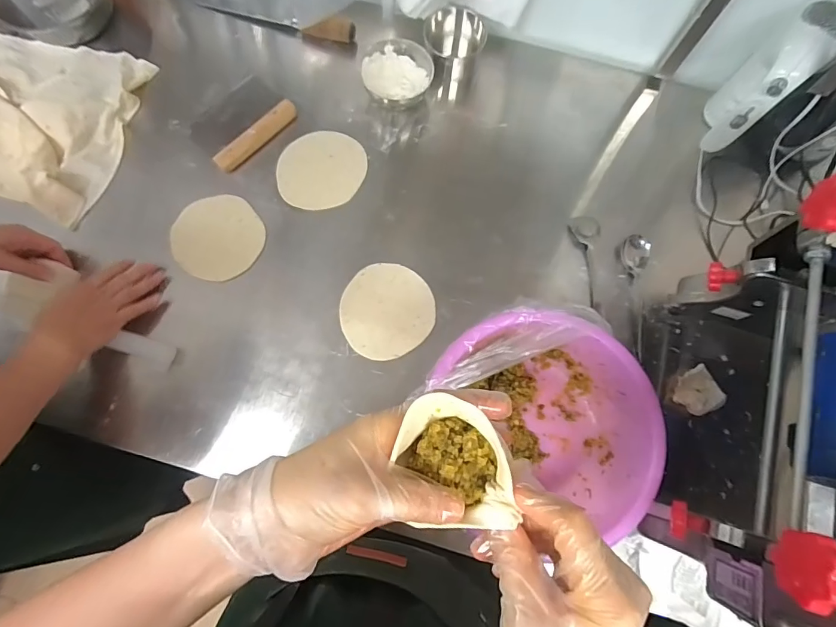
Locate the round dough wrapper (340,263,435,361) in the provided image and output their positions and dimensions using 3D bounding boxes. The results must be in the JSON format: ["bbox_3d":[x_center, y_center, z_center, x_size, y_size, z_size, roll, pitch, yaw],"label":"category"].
[{"bbox_3d":[-0.046,-0.006,0.617,0.131,0.007,0.129,1,77,-3],"label":"round dough wrapper"}]

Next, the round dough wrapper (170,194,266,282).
[{"bbox_3d":[-0.293,-0.110,0.631,0.125,0.007,0.116,0,86,-8],"label":"round dough wrapper"}]

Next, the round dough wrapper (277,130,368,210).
[{"bbox_3d":[-0.151,-0.229,0.673,0.137,0.010,0.136,0,72,1],"label":"round dough wrapper"}]

